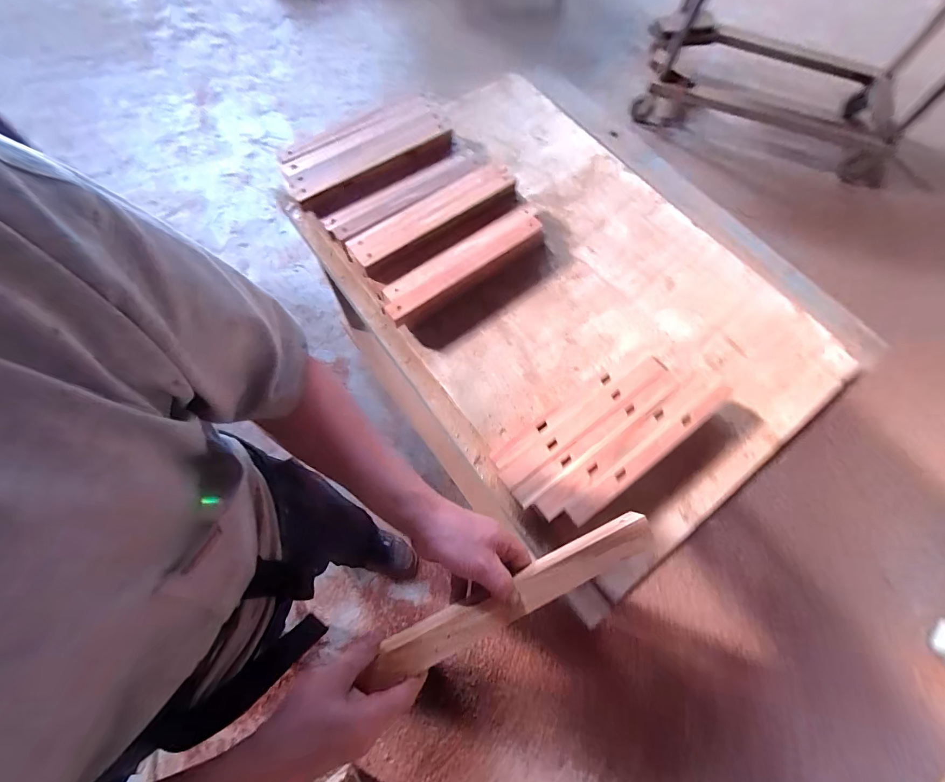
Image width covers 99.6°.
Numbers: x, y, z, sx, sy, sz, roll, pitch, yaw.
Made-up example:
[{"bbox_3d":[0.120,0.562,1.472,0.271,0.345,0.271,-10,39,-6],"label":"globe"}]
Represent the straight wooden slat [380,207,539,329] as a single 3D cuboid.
[{"bbox_3d":[-0.015,-0.224,0.697,0.317,0.034,0.069,-35,88,-13],"label":"straight wooden slat"}]

